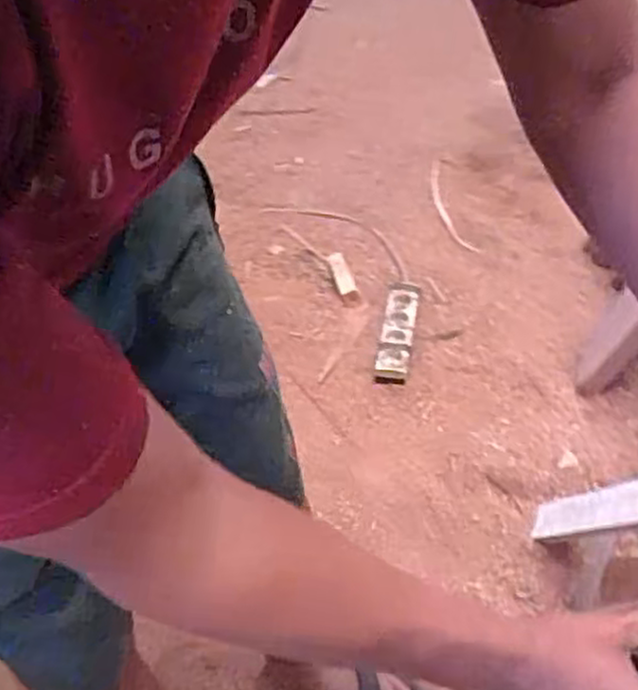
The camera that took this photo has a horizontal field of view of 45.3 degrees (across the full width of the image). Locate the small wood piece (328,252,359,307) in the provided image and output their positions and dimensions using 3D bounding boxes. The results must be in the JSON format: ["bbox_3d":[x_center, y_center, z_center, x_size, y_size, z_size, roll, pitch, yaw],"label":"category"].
[{"bbox_3d":[0.049,-0.142,1.634,0.038,0.014,0.159,-17,47,-2],"label":"small wood piece"}]

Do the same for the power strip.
[{"bbox_3d":[0.151,-0.026,1.488,0.065,0.046,0.217,1,49,15],"label":"power strip"}]

